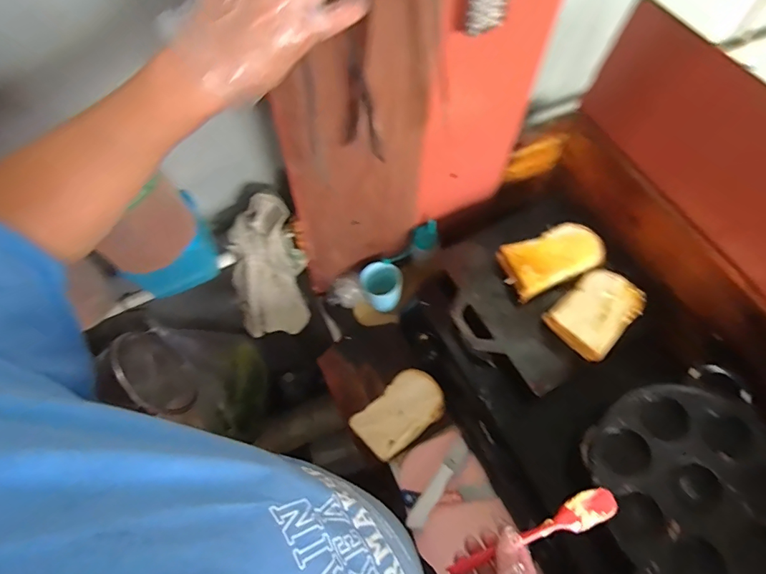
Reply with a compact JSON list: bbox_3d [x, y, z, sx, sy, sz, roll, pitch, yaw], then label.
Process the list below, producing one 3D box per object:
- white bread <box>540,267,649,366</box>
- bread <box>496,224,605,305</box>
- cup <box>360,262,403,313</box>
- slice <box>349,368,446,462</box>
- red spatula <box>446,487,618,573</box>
[{"bbox_3d":[0.349,0.036,0.721,0.155,0.026,0.104,-39,66,-17],"label":"white bread"},{"bbox_3d":[0.292,-0.050,0.768,0.164,0.038,0.095,-20,62,-8],"label":"bread"},{"bbox_3d":[0.000,0.002,0.889,0.068,0.089,0.078,-34,65,-15],"label":"cup"},{"bbox_3d":[0.029,0.216,0.773,0.157,0.025,0.097,-37,66,-16],"label":"slice"},{"bbox_3d":[0.163,0.271,0.483,0.197,0.010,0.033,-22,62,-5],"label":"red spatula"}]

